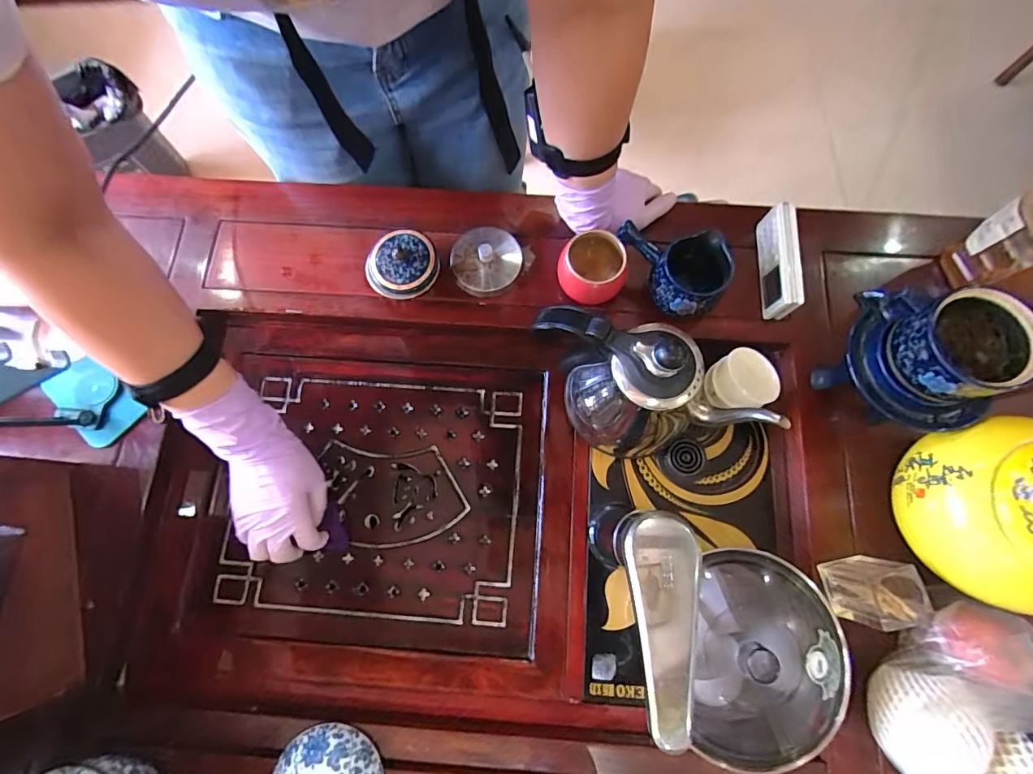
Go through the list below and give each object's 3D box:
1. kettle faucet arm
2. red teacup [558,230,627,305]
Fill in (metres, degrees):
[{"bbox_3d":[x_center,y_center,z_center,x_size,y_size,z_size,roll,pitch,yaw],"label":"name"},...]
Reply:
[{"bbox_3d":[0.107,0.162,0.316,0.055,0.018,0.143,-8,75,-2],"label":"kettle faucet arm"},{"bbox_3d":[0.081,-0.122,0.508,0.068,0.076,0.071,0,75,0],"label":"red teacup"}]

